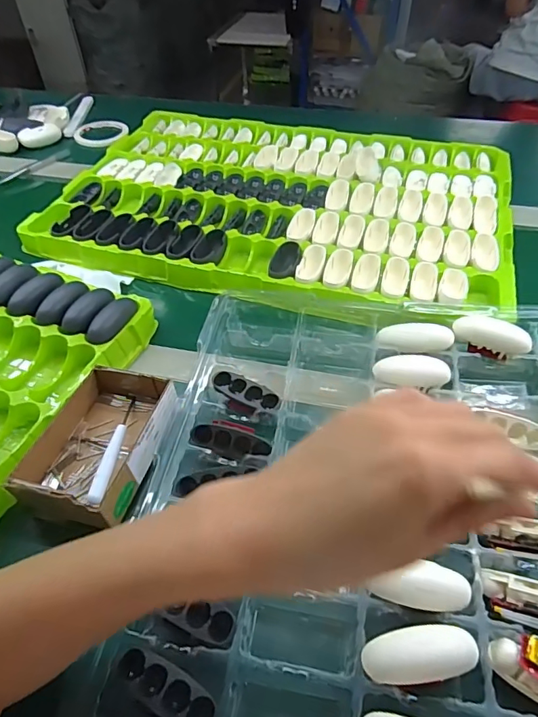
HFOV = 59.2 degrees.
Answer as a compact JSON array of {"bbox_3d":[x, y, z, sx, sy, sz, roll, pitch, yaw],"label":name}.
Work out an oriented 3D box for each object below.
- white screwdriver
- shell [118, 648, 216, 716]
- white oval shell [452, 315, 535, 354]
[{"bbox_3d":[-0.119,0.066,0.372,0.009,0.010,0.121,-3,28,-1],"label":"white screwdriver"},{"bbox_3d":[-0.058,0.187,0.266,0.060,0.008,0.023,20,51,18],"label":"shell"},{"bbox_3d":[0.202,-0.022,0.427,0.064,0.014,0.022,21,52,19],"label":"white oval shell"}]

